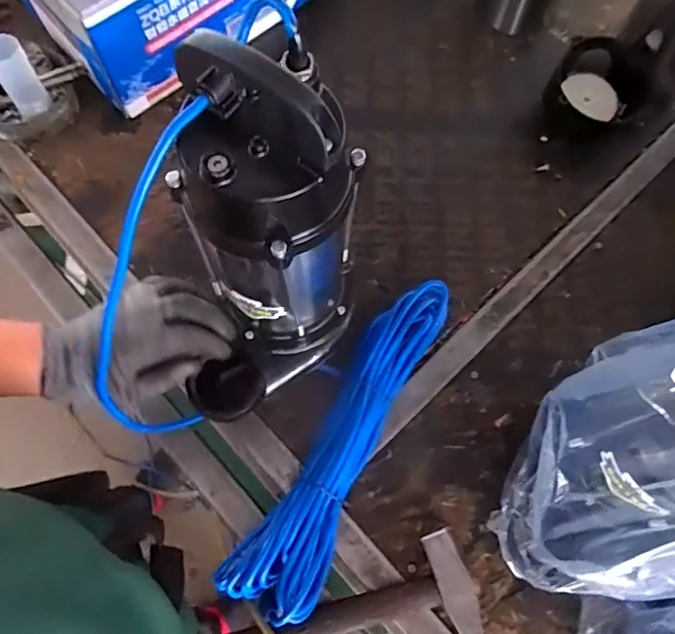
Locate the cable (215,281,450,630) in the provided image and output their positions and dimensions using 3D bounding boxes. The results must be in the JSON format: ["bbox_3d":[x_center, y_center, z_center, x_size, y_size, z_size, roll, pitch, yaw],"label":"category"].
[{"bbox_3d":[0.018,0.133,0.609,0.090,0.053,0.381,30,72,10],"label":"cable"}]

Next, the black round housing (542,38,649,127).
[{"bbox_3d":[0.360,-0.320,0.778,0.124,0.066,0.116,1,70,-2],"label":"black round housing"}]

